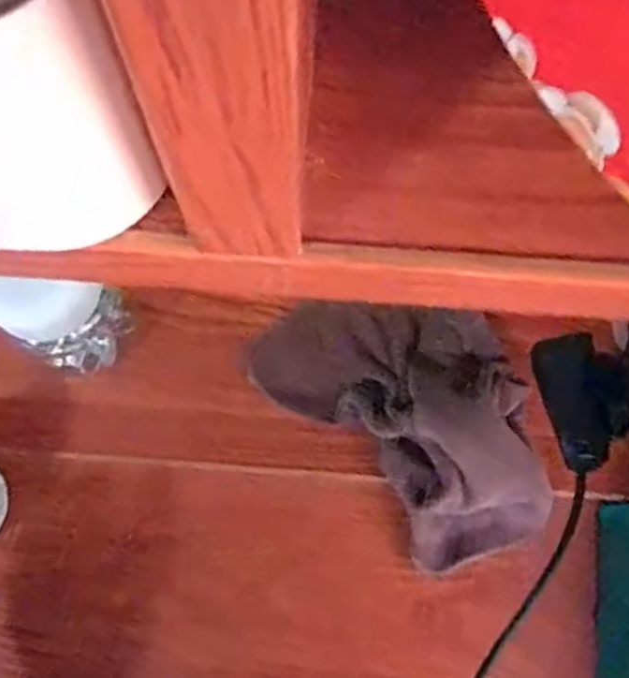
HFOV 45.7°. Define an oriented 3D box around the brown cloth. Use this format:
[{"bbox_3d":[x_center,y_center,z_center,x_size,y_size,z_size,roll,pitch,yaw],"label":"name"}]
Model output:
[{"bbox_3d":[0.070,0.046,0.501,0.131,0.041,0.207,-40,78,-11],"label":"brown cloth"}]

